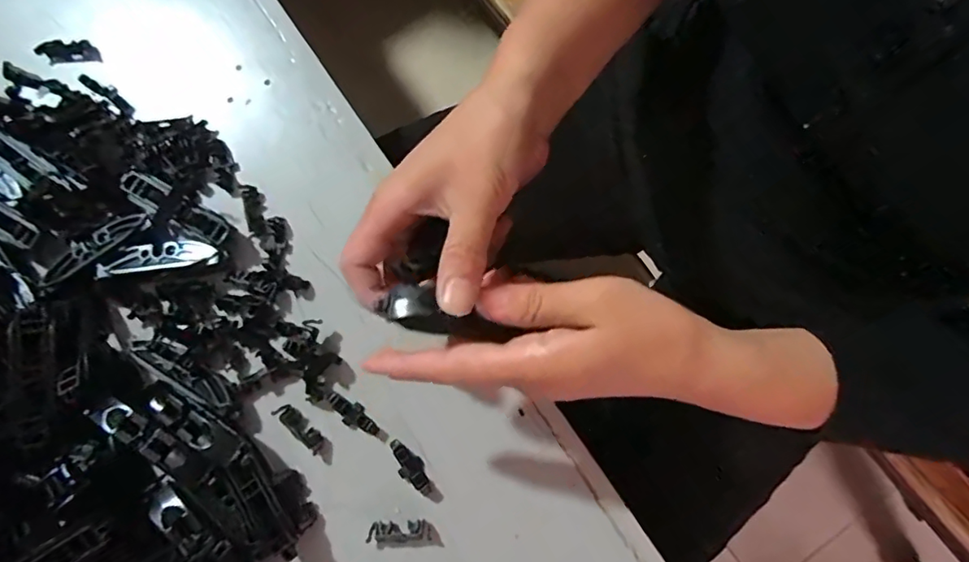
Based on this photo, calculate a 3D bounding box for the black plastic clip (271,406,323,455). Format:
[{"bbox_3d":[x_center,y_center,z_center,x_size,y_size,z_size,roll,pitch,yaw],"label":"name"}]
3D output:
[{"bbox_3d":[-0.108,0.085,0.319,0.035,0.005,0.011,41,84,8],"label":"black plastic clip"}]

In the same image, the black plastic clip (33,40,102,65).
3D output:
[{"bbox_3d":[-0.283,-0.155,0.368,0.039,0.010,0.012,-3,80,1],"label":"black plastic clip"}]

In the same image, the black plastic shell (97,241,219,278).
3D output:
[{"bbox_3d":[-0.198,-0.014,0.332,0.072,0.011,0.017,-7,80,1],"label":"black plastic shell"}]

